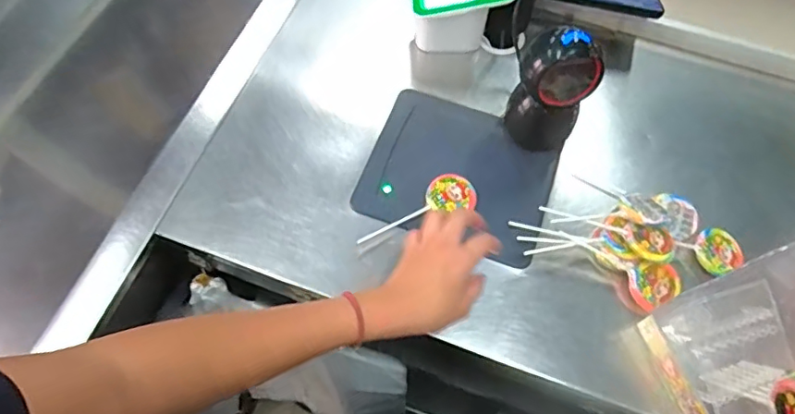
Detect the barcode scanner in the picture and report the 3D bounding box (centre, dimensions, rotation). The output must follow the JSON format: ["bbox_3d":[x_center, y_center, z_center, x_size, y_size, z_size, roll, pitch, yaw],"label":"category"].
[{"bbox_3d":[0.187,-0.141,0.664,0.086,0.133,0.082,1,64,-1],"label":"barcode scanner"}]

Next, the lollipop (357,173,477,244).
[{"bbox_3d":[0.023,0.004,0.665,0.156,0.014,0.049,-27,68,-12],"label":"lollipop"}]

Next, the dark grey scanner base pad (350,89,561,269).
[{"bbox_3d":[0.081,-0.045,0.694,0.228,0.017,0.193,20,65,8],"label":"dark grey scanner base pad"}]

